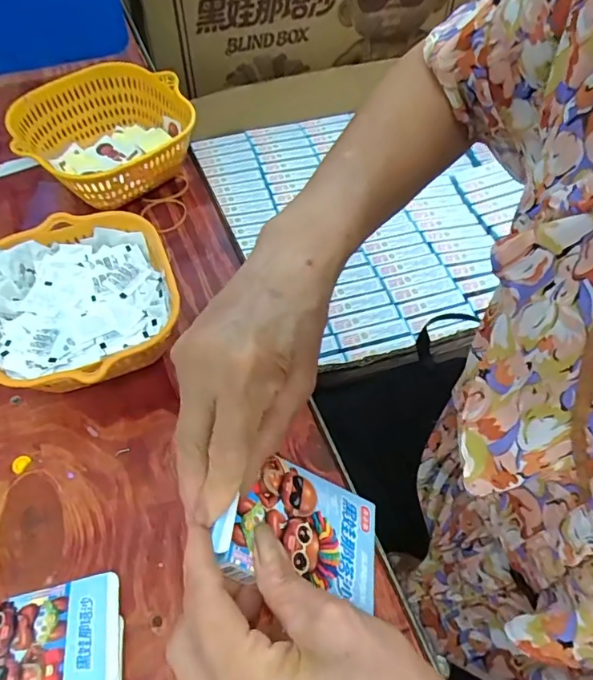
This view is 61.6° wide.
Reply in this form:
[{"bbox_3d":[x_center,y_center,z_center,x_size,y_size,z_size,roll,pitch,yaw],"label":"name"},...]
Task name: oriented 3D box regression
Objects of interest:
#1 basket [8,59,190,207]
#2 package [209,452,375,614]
[{"bbox_3d":[-0.177,-0.190,0.480,0.144,0.072,0.143,1,59,-1],"label":"basket"},{"bbox_3d":[0.004,0.100,0.265,0.094,0.004,0.068,30,42,-19],"label":"package"}]

